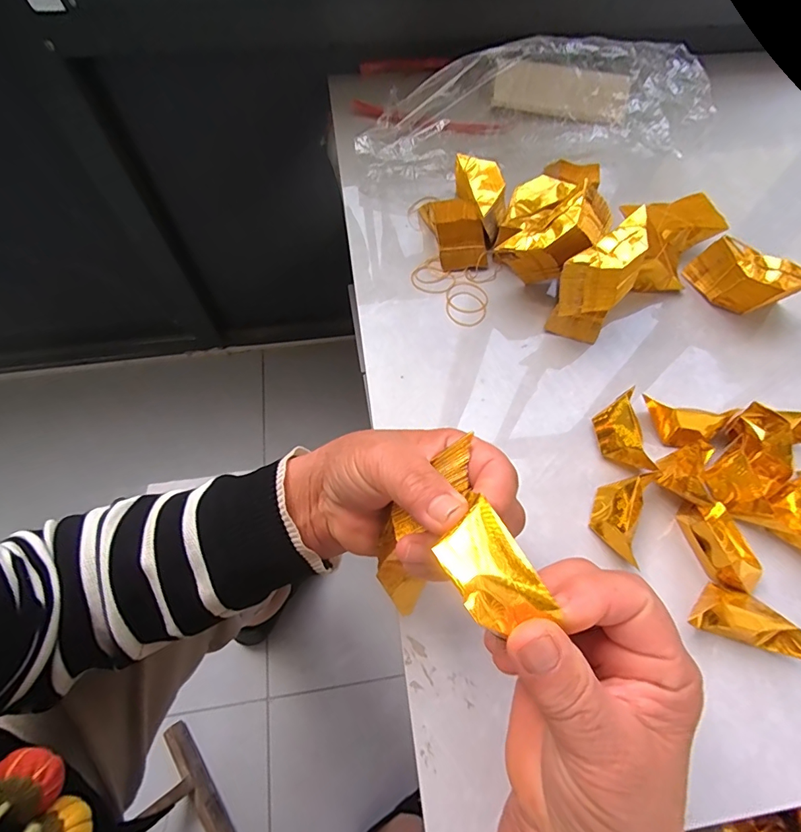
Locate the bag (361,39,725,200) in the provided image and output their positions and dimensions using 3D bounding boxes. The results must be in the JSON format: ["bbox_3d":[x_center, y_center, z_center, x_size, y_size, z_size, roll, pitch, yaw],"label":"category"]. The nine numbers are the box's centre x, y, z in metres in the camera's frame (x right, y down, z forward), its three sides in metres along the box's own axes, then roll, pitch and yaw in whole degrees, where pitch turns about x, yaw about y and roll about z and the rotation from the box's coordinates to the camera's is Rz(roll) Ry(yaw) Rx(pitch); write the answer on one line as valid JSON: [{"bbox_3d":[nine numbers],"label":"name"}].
[{"bbox_3d":[0.138,-0.331,0.487,0.370,0.084,0.123,-7,64,-4],"label":"bag"}]

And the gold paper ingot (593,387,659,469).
[{"bbox_3d":[0.171,0.012,0.348,0.030,0.030,0.065,-2,64,-2],"label":"gold paper ingot"}]

